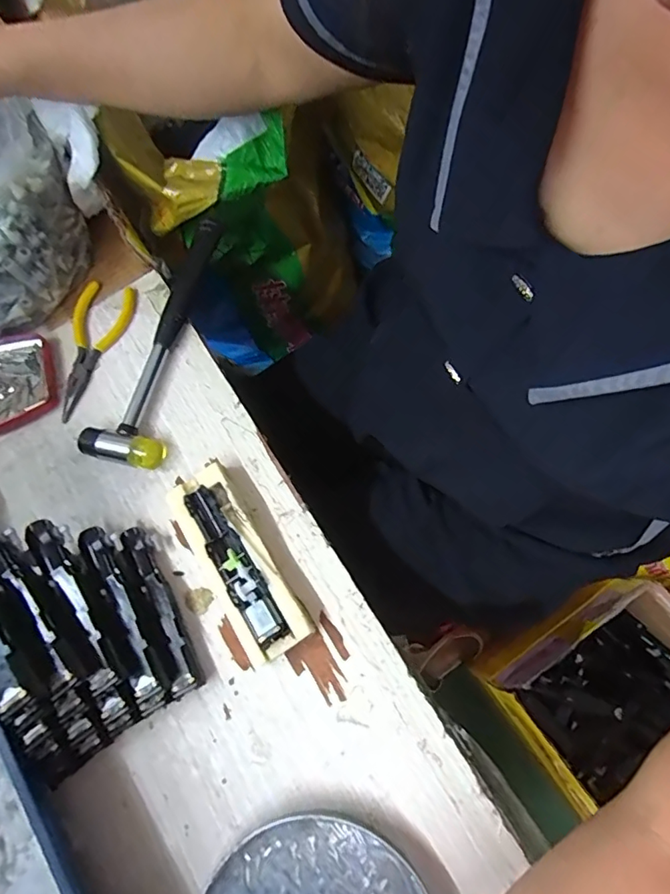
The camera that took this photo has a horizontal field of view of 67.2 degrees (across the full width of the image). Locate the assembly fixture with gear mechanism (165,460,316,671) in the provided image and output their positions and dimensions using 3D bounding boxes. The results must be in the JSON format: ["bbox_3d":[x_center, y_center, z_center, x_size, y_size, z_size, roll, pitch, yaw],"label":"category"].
[{"bbox_3d":[-0.069,0.079,0.354,0.047,0.028,0.138,-31,70,-5],"label":"assembly fixture with gear mechanism"}]

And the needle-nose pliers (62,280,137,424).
[{"bbox_3d":[-0.213,-0.086,0.431,0.051,0.012,0.126,15,73,11],"label":"needle-nose pliers"}]

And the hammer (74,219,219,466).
[{"bbox_3d":[-0.149,-0.095,0.421,0.061,0.034,0.225,6,71,8],"label":"hammer"}]

